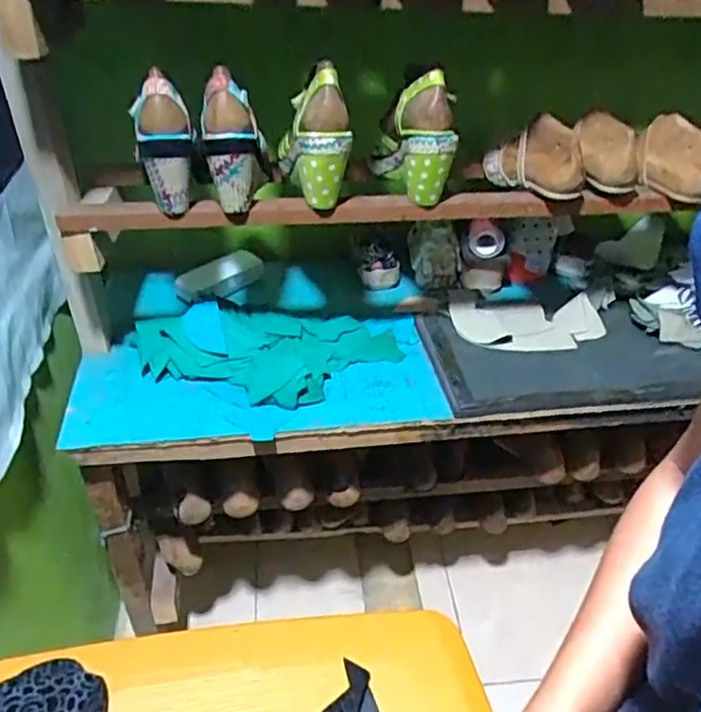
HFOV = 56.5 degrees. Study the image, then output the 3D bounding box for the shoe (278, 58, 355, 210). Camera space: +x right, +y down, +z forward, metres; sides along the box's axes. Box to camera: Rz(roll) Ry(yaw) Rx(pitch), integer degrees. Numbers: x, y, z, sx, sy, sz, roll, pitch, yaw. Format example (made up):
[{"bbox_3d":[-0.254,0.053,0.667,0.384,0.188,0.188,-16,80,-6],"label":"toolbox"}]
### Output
[{"bbox_3d":[-0.042,-0.266,0.787,0.078,0.152,0.115,-2,37,-5],"label":"shoe"}]

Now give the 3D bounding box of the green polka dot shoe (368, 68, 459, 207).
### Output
[{"bbox_3d":[0.083,-0.281,0.827,0.103,0.145,0.091,6,37,5],"label":"green polka dot shoe"}]

